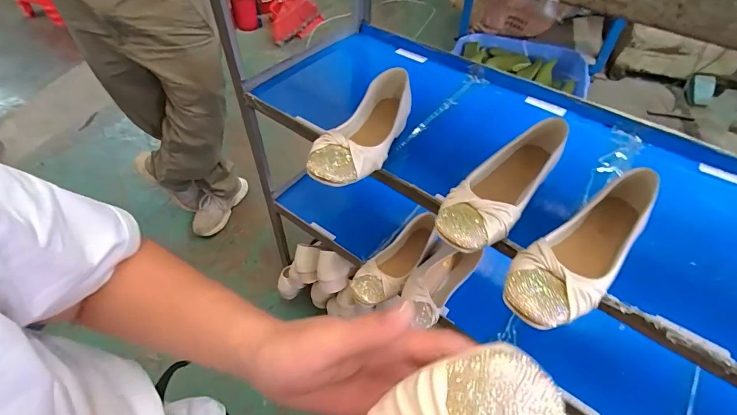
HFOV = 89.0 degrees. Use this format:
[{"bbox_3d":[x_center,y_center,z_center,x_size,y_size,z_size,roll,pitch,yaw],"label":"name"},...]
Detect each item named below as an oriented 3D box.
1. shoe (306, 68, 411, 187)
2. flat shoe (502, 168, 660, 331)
[{"bbox_3d":[-0.001,-0.112,0.541,0.086,0.057,0.236,18,52,15],"label":"shoe"},{"bbox_3d":[0.246,0.050,0.417,0.245,0.056,0.081,-28,55,-21],"label":"flat shoe"}]

